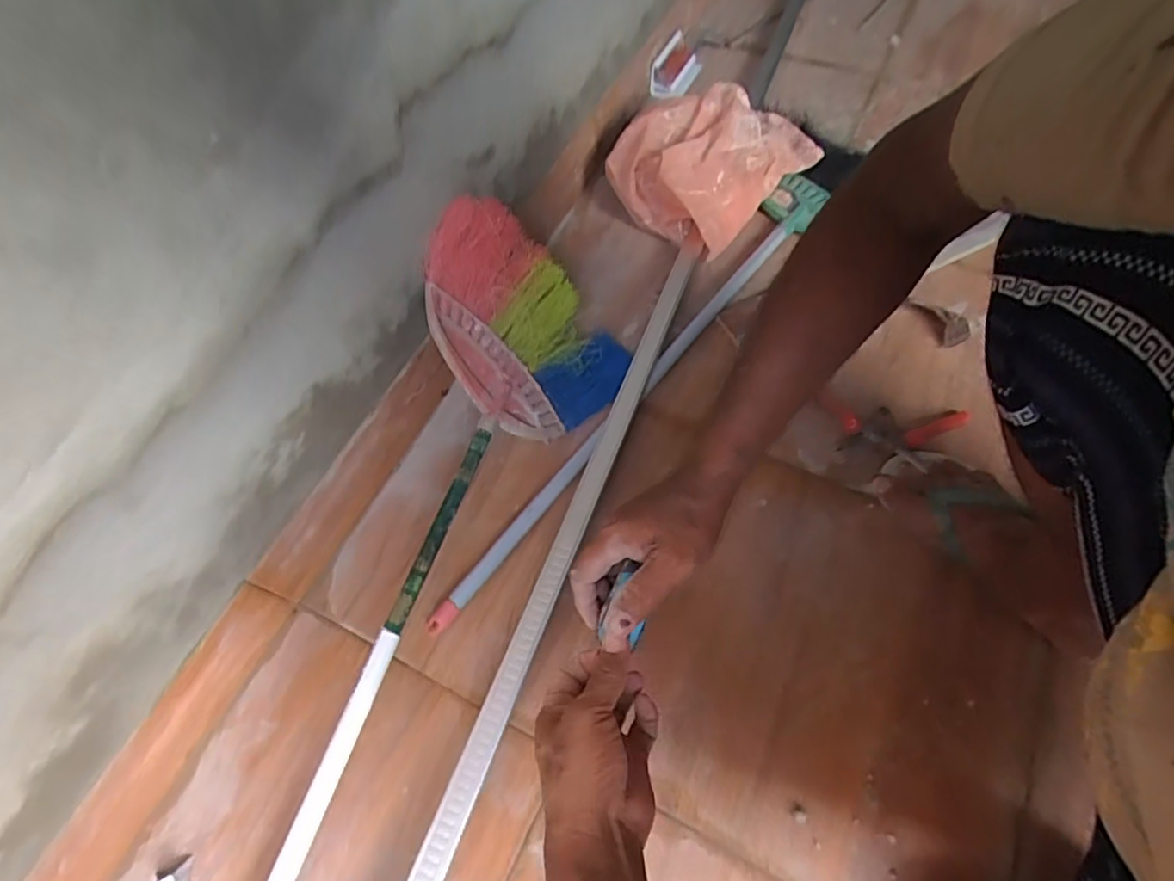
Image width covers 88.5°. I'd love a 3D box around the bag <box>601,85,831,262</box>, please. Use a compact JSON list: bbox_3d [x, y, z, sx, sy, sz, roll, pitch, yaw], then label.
[{"bbox_3d":[0.189,-0.415,0.884,0.274,0.110,0.224,-40,68,-17],"label":"bag"}]

